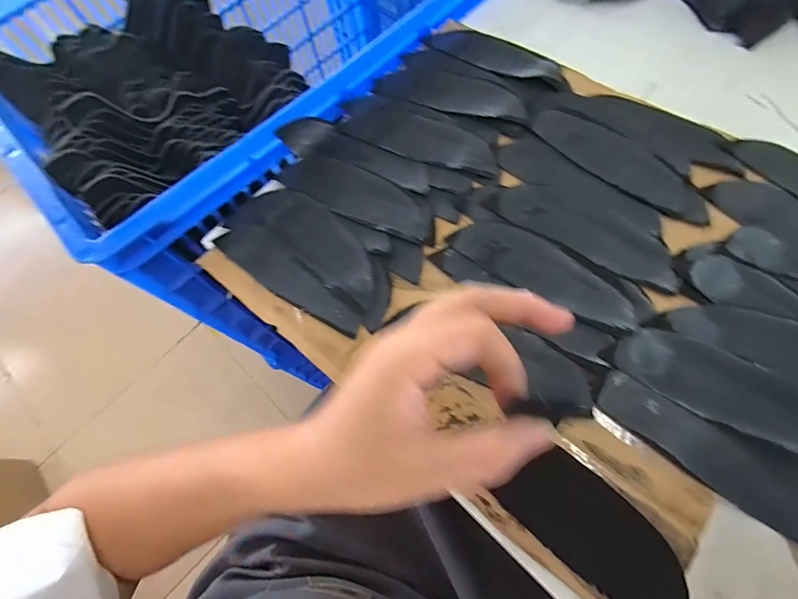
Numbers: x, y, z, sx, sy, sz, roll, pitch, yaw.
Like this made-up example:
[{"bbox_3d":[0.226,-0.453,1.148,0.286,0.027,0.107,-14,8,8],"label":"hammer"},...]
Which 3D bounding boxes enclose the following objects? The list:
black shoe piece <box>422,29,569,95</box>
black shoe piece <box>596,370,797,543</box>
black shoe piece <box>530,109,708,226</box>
[{"bbox_3d":[0.095,-0.231,0.375,0.146,0.015,0.049,36,75,17],"label":"black shoe piece"},{"bbox_3d":[0.193,0.095,0.245,0.138,0.006,0.042,32,74,16],"label":"black shoe piece"},{"bbox_3d":[0.181,-0.115,0.324,0.151,0.009,0.046,42,77,19],"label":"black shoe piece"}]

